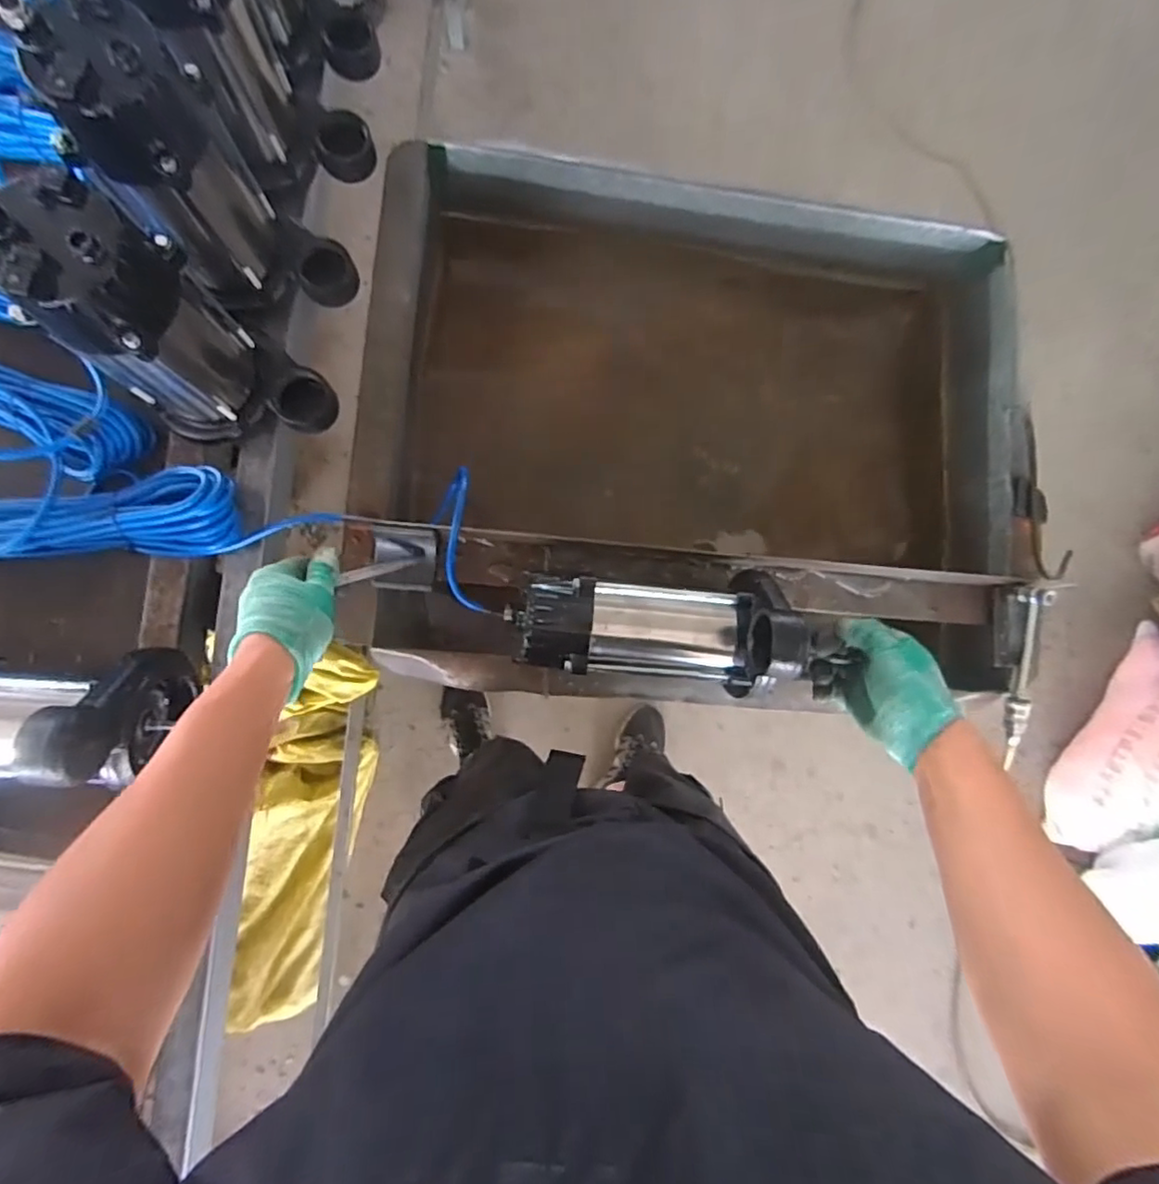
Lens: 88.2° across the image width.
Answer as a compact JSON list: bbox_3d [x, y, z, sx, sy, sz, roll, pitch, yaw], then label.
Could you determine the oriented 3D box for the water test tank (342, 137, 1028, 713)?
[{"bbox_3d":[0.150,-0.178,0.728,0.757,0.255,0.605,5,85,-6],"label":"water test tank"}]

